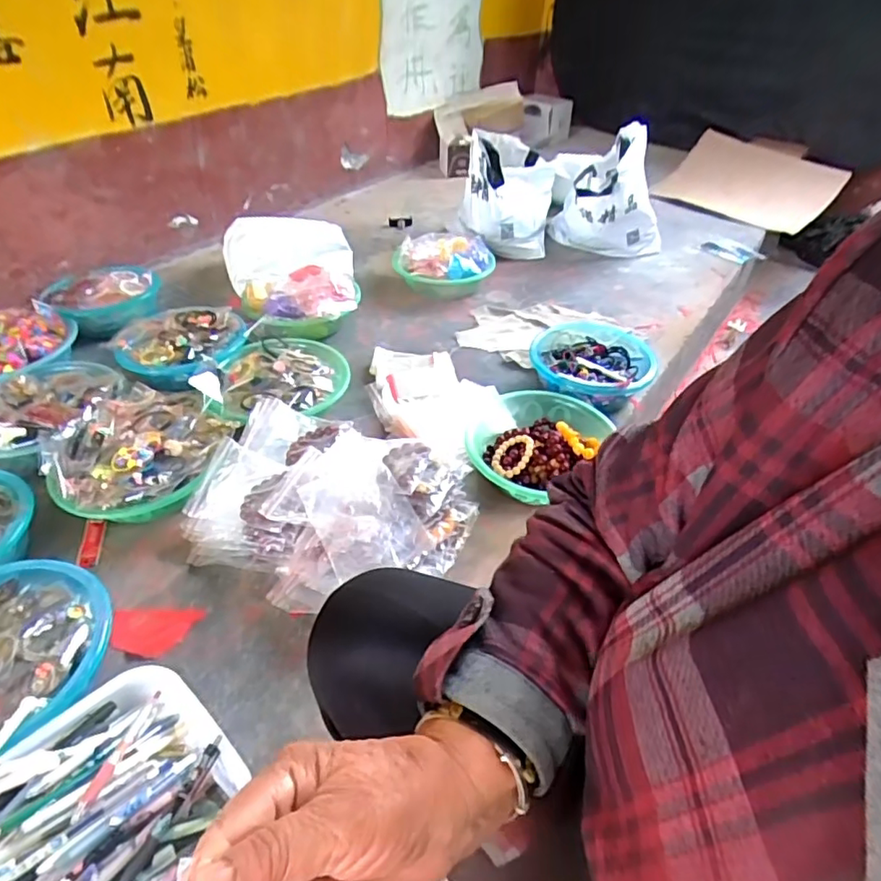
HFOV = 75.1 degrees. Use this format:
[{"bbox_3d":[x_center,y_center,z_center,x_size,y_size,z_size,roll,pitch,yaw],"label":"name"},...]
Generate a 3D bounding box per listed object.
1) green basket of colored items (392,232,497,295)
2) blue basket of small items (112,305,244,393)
[{"bbox_3d":[0.009,-0.412,1.343,0.236,0.113,0.185,0,41,-1],"label":"green basket of colored items"},{"bbox_3d":[-0.480,-0.177,1.043,0.236,0.074,0.176,9,42,9],"label":"blue basket of small items"}]

